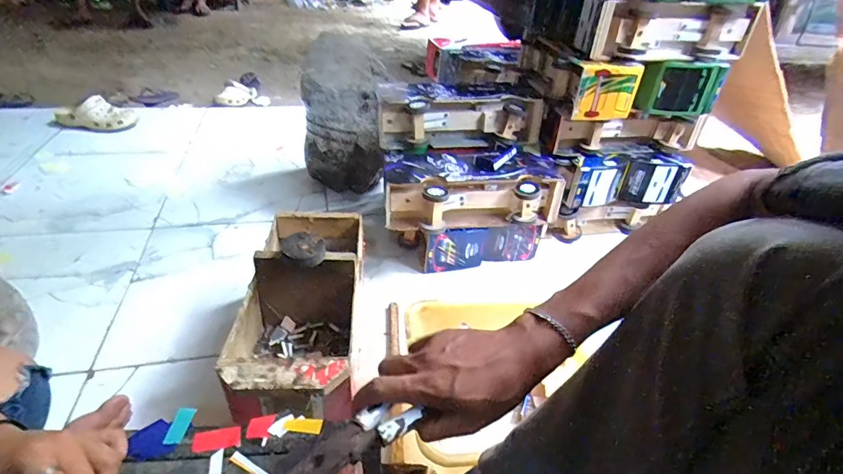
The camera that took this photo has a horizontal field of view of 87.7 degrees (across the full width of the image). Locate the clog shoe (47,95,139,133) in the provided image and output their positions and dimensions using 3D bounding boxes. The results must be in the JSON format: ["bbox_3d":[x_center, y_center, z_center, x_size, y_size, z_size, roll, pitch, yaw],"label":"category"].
[{"bbox_3d":[-1.019,-0.376,1.352,0.229,0.077,0.104,-8,38,-18],"label":"clog shoe"}]

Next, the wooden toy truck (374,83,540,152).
[{"bbox_3d":[0.089,-0.270,0.992,0.366,0.111,0.126,3,36,-3],"label":"wooden toy truck"}]

